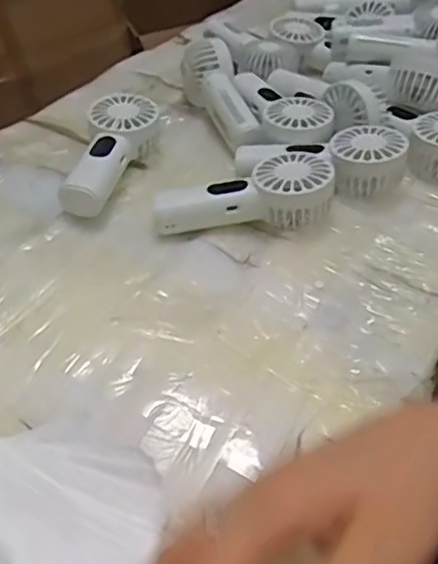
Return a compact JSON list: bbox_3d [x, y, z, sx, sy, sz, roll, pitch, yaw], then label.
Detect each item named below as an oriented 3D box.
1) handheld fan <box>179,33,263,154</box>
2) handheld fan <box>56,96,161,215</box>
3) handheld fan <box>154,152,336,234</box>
[{"bbox_3d":[0.006,-0.176,0.555,0.036,0.061,0.127,-19,49,-18],"label":"handheld fan"},{"bbox_3d":[-0.093,-0.108,0.503,0.053,0.042,0.134,10,47,9],"label":"handheld fan"},{"bbox_3d":[0.018,-0.069,0.461,0.132,0.042,0.052,-2,46,-2],"label":"handheld fan"}]

